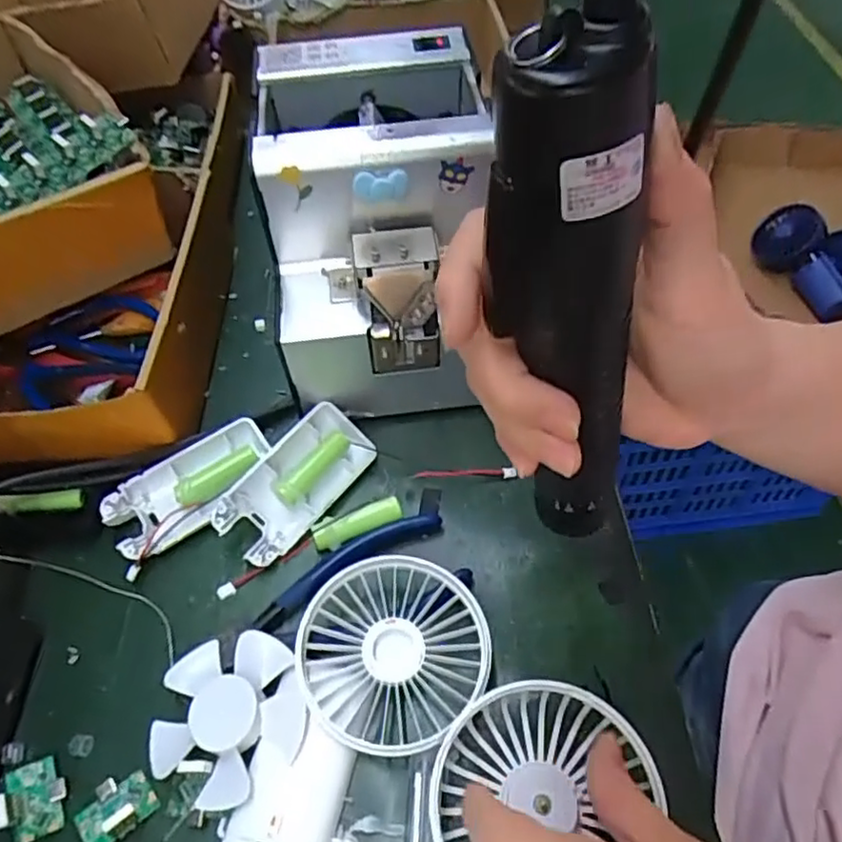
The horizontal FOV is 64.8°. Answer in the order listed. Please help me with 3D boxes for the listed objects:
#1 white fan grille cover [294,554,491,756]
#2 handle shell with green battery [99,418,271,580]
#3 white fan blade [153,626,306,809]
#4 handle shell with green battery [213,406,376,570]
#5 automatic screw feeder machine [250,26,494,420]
[{"bbox_3d":[-0.013,0.108,0.314,0.086,0.020,0.083,-40,62,-22],"label":"white fan grille cover"},{"bbox_3d":[-0.126,0.039,0.371,0.094,0.017,0.046,-32,59,-17],"label":"handle shell with green battery"},{"bbox_3d":[-0.087,0.133,0.300,0.068,0.019,0.067,-2,55,3],"label":"white fan blade"},{"bbox_3d":[-0.068,0.035,0.366,0.042,0.025,0.091,28,62,22],"label":"handle shell with green battery"},{"bbox_3d":[-0.022,-0.108,0.390,0.117,0.146,0.170,-7,55,-1],"label":"automatic screw feeder machine"}]

